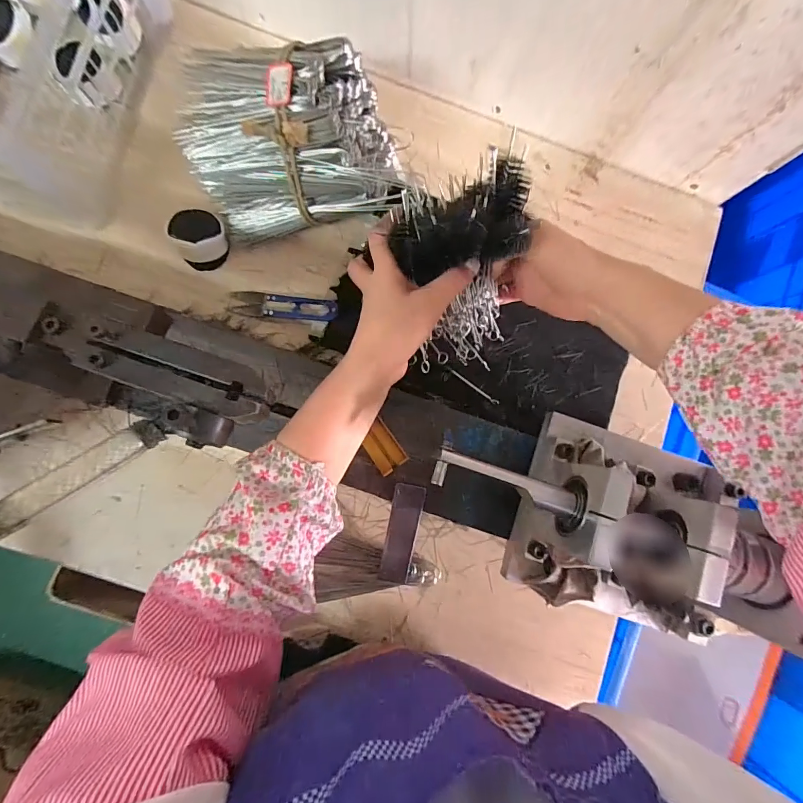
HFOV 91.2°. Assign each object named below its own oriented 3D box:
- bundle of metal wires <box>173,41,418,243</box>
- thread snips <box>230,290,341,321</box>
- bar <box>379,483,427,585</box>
[{"bbox_3d":[-0.100,-0.248,0.374,0.206,0.092,0.148,-4,84,-4],"label":"bundle of metal wires"},{"bbox_3d":[-0.121,-0.098,0.406,0.109,0.015,0.026,6,83,-3],"label":"thread snips"},{"bbox_3d":[0.000,0.128,0.374,0.029,0.006,0.108,8,106,-3],"label":"bar"}]

